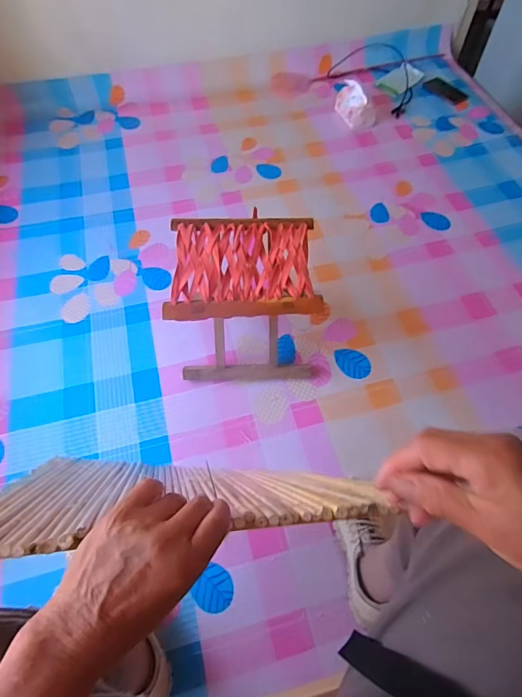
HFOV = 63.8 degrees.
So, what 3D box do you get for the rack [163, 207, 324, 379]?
[{"bbox_3d":[-0.032,-0.098,0.896,0.272,0.252,0.240,0,60,1],"label":"rack"}]

